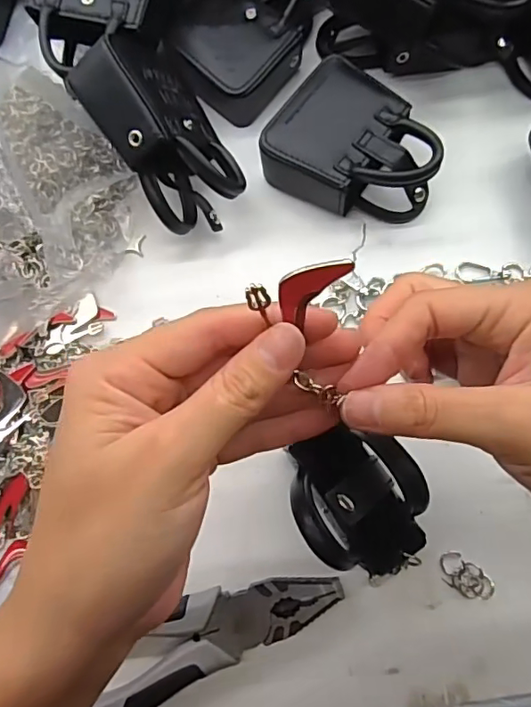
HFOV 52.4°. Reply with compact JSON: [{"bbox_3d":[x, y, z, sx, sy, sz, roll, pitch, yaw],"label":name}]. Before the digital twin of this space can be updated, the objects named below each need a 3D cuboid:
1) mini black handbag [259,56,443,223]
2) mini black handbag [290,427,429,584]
[{"bbox_3d":[0.050,-0.117,0.320,0.098,0.042,0.080,40,82,12],"label":"mini black handbag"},{"bbox_3d":[0.037,0.062,0.220,0.052,0.039,0.064,-25,76,-2],"label":"mini black handbag"}]

